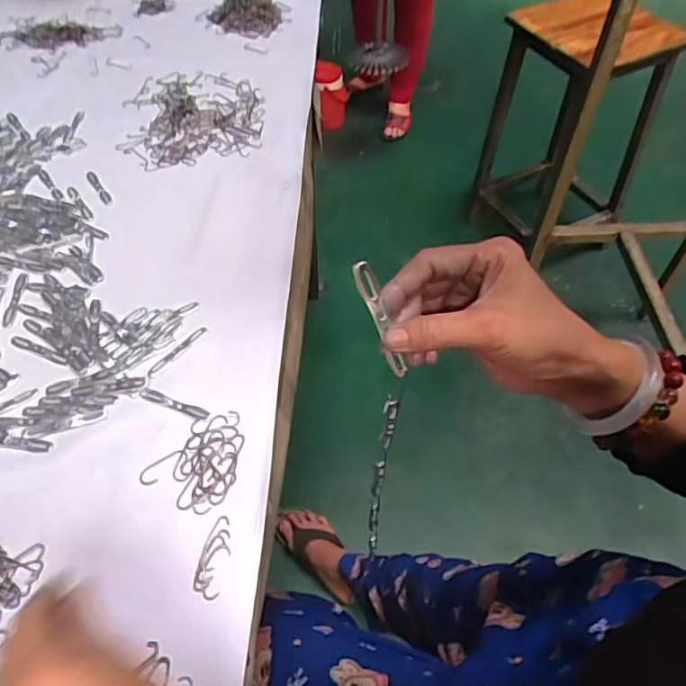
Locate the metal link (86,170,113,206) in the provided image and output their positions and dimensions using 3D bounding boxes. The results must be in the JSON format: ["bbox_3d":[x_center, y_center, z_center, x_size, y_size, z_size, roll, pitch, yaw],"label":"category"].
[{"bbox_3d":[-0.293,-0.187,0.688,0.013,0.006,0.066,-29,60,-20],"label":"metal link"}]

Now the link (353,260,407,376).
[{"bbox_3d":[0.020,-0.011,0.306,0.010,0.071,0.006,-34,28,-23],"label":"link"}]

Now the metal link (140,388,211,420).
[{"bbox_3d":[-0.149,0.054,0.506,0.067,0.004,0.010,18,56,11],"label":"metal link"}]

